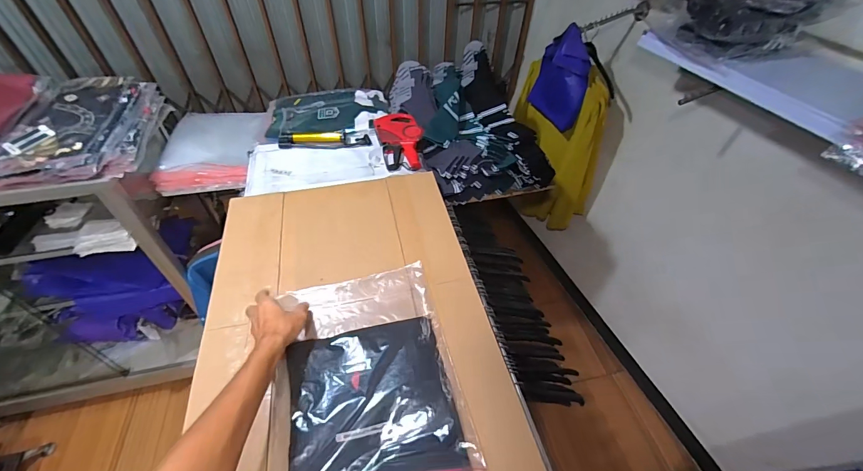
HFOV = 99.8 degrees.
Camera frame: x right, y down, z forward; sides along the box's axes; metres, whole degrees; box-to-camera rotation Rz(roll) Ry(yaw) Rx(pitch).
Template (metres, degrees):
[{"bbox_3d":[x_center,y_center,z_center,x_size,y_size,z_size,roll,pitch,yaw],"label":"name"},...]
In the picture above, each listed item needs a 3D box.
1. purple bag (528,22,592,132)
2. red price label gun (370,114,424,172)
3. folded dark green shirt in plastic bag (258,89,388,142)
[{"bbox_3d":[0.499,-0.594,1.390,0.078,0.348,0.263,-25,63,-20],"label":"purple bag"},{"bbox_3d":[-0.087,-0.274,1.021,0.122,0.045,0.229,-13,49,-14],"label":"red price label gun"},{"bbox_3d":[-0.332,-0.383,1.154,0.393,0.037,0.301,-8,48,-10],"label":"folded dark green shirt in plastic bag"}]

